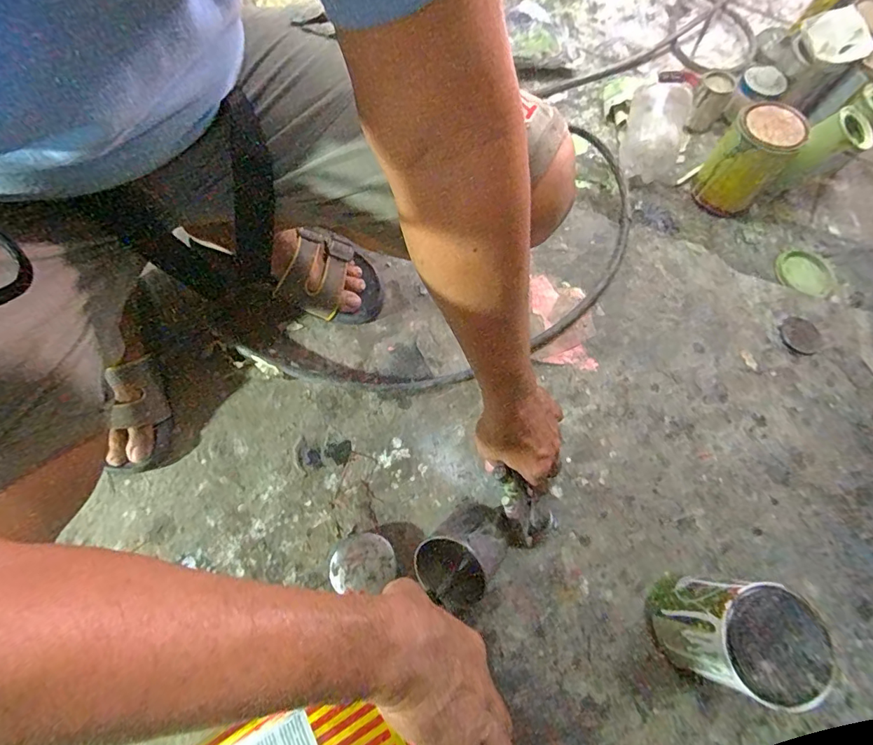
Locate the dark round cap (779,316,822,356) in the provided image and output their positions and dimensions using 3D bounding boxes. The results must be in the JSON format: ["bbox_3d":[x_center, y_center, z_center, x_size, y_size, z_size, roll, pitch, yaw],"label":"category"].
[{"bbox_3d":[0.526,-0.052,0.681,0.053,0.008,0.060,-30,74,-12],"label":"dark round cap"}]

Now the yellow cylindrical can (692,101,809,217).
[{"bbox_3d":[0.501,-0.345,0.759,0.102,0.137,0.116,40,73,11],"label":"yellow cylindrical can"}]

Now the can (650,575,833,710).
[{"bbox_3d":[0.296,0.266,0.485,0.097,0.156,0.098,1,70,-2],"label":"can"}]

